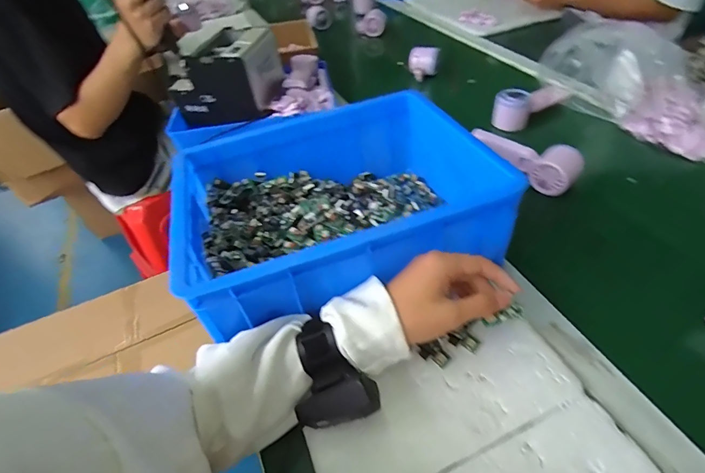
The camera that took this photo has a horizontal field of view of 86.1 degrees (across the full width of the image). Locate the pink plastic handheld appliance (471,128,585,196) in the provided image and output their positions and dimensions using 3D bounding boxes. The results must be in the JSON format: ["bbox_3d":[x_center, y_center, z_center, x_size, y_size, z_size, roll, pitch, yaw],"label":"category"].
[{"bbox_3d":[0.255,-0.125,0.570,0.046,0.053,0.169,-30,51,-21],"label":"pink plastic handheld appliance"}]

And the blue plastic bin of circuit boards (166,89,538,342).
[{"bbox_3d":[-0.023,-0.039,0.457,0.335,0.121,0.259,-15,47,-9],"label":"blue plastic bin of circuit boards"}]

